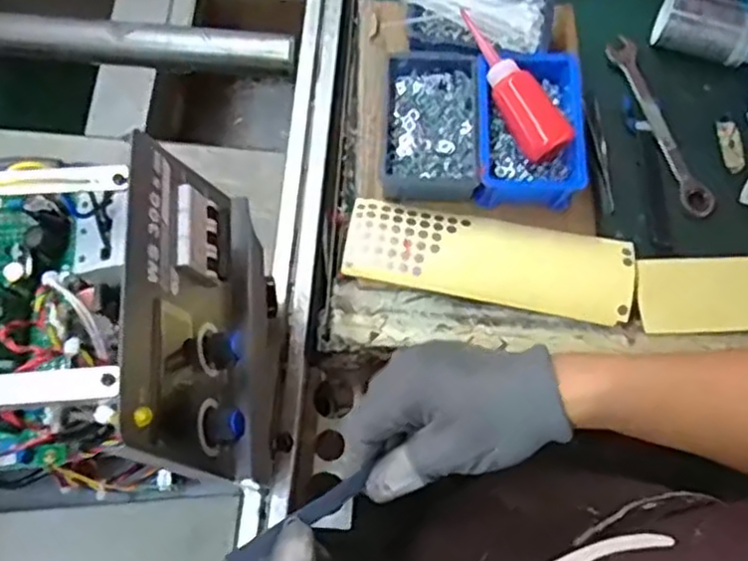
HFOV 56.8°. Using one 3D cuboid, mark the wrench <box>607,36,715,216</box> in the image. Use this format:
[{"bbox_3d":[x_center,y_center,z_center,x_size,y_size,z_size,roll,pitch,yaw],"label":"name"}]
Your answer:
[{"bbox_3d":[0.290,-0.158,0.704,0.028,0.014,0.201,-21,75,-1],"label":"wrench"}]

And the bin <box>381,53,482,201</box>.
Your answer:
[{"bbox_3d":[0.053,-0.150,0.672,0.094,0.041,0.149,4,71,0],"label":"bin"}]

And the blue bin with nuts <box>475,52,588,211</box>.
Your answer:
[{"bbox_3d":[0.149,-0.145,0.671,0.100,0.054,0.152,2,71,-1],"label":"blue bin with nuts"}]

